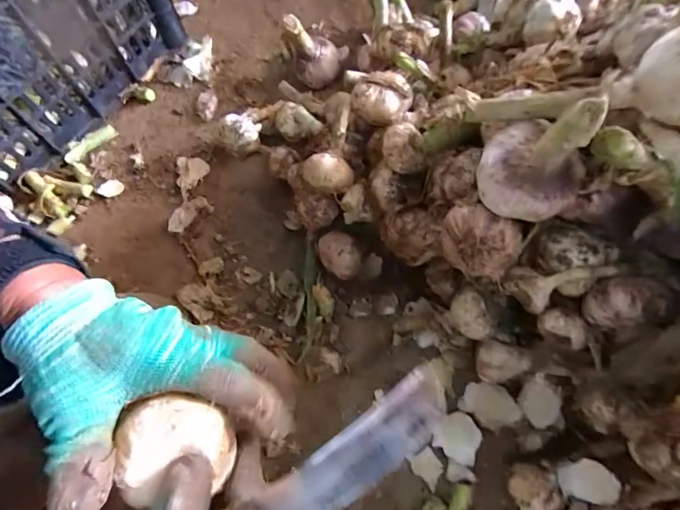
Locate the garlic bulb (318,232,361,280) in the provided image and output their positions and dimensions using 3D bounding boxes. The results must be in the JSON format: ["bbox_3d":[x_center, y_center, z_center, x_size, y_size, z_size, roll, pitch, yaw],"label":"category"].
[{"bbox_3d":[-0.001,0.003,0.433,0.035,0.041,0.043,-25,65,-9],"label":"garlic bulb"}]

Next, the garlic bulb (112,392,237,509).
[{"bbox_3d":[-0.081,0.097,0.201,0.047,0.030,0.046,-1,64,3],"label":"garlic bulb"}]

